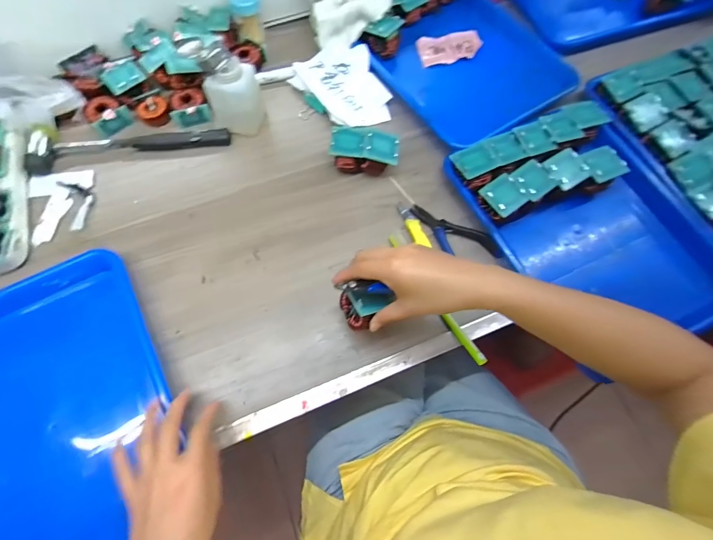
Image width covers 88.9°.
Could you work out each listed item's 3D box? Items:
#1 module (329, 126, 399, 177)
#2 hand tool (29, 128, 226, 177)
[{"bbox_3d":[0.011,-0.156,0.484,0.086,0.050,0.040,8,69,2],"label":"module"},{"bbox_3d":[-0.310,-0.171,0.502,0.262,0.021,0.056,-6,69,-3],"label":"hand tool"}]

